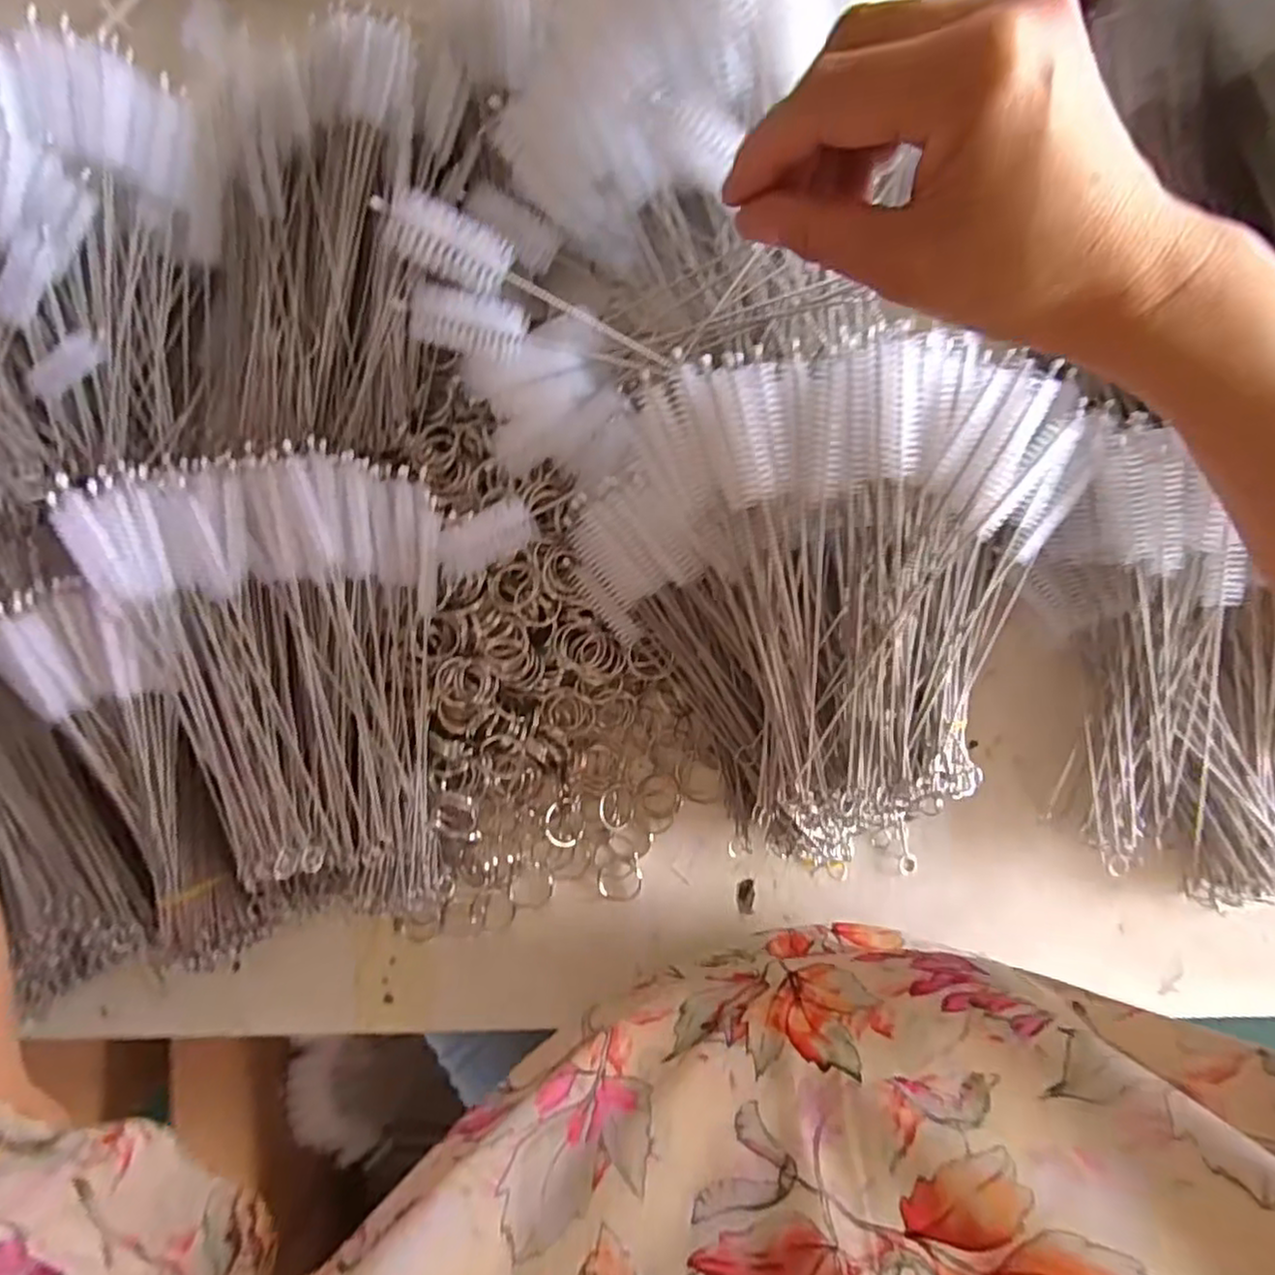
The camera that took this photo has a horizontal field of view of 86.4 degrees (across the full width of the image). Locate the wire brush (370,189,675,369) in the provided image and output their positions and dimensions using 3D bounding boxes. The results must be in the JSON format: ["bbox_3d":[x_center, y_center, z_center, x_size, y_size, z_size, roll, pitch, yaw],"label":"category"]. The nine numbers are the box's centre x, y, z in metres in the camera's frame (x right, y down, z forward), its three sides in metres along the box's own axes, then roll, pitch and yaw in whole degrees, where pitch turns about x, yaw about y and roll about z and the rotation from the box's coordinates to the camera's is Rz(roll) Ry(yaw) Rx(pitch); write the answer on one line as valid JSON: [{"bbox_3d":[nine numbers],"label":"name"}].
[{"bbox_3d":[-0.045,-0.151,0.294,0.133,0.015,0.019,21,89,-21],"label":"wire brush"}]

